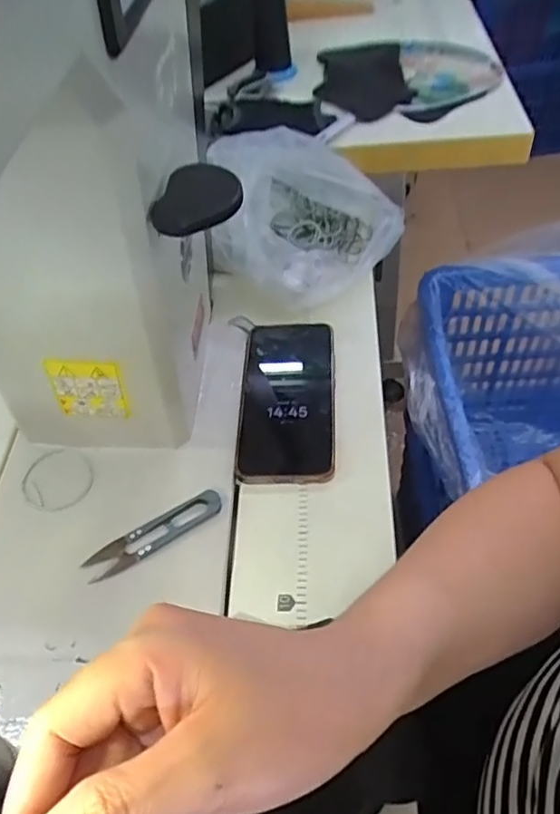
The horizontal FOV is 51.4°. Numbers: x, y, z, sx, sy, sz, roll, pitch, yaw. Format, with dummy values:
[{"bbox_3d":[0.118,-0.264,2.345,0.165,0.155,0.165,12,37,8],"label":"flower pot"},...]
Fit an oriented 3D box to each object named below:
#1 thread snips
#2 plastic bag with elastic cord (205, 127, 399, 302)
[{"bbox_3d":[-0.088,0.091,0.415,0.102,0.007,0.024,-32,55,-17],"label":"thread snips"},{"bbox_3d":[0.018,-0.190,0.564,0.138,0.104,0.159,36,64,29],"label":"plastic bag with elastic cord"}]

